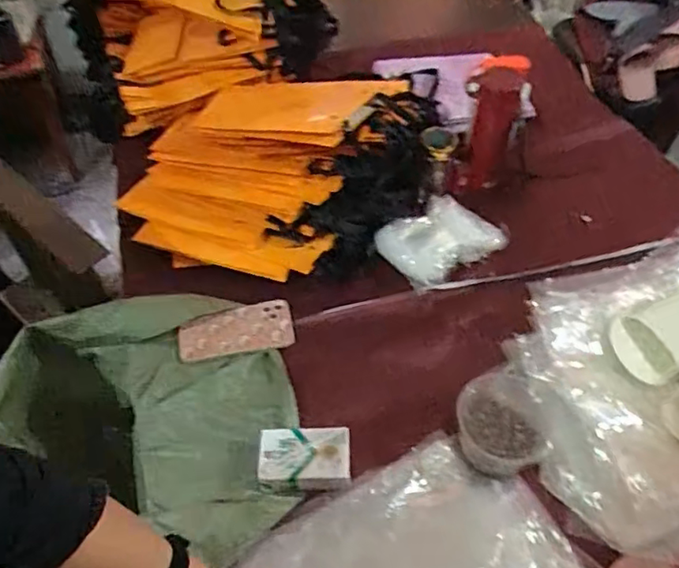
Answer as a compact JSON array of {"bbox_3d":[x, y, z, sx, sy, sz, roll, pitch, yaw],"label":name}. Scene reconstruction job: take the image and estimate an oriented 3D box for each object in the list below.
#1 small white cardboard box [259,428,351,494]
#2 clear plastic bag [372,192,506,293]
[{"bbox_3d":[-0.042,0.214,0.720,0.109,0.030,0.070,-1,51,-1],"label":"small white cardboard box"},{"bbox_3d":[0.159,-0.070,0.939,0.178,0.039,0.136,-35,57,-21],"label":"clear plastic bag"}]

